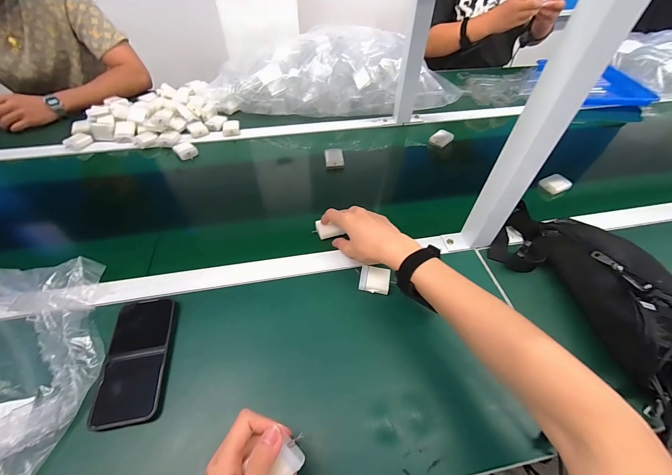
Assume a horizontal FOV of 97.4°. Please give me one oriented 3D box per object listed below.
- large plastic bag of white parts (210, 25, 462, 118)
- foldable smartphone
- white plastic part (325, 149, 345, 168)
[{"bbox_3d":[-0.004,-0.480,0.858,0.669,0.152,0.264,1,50,0],"label":"large plastic bag of white parts"},{"bbox_3d":[-0.272,0.163,0.403,0.080,0.014,0.162,-7,51,-7],"label":"foldable smartphone"},{"bbox_3d":[-0.003,-0.192,0.710,0.044,0.013,0.061,-3,50,-4],"label":"white plastic part"}]

